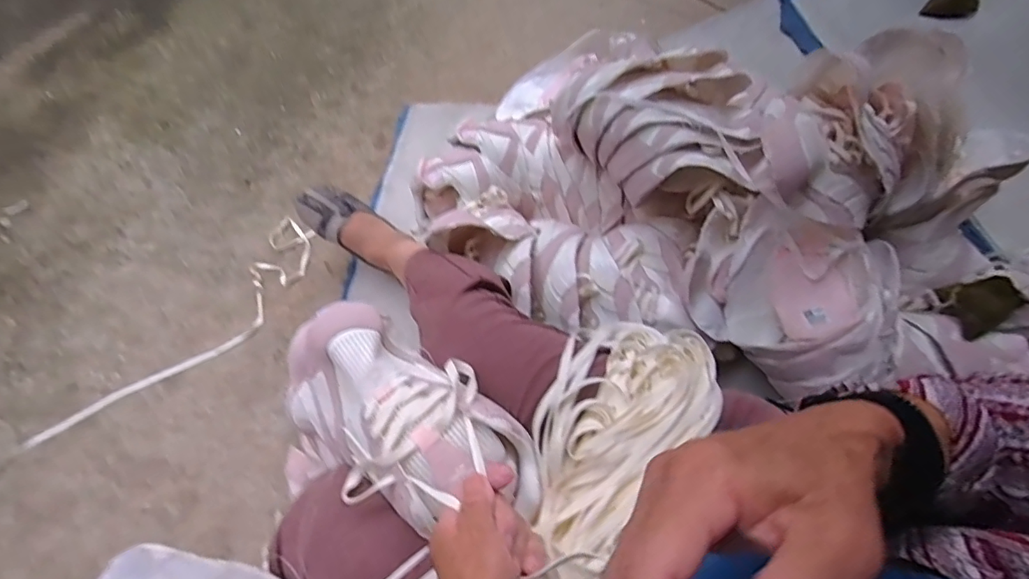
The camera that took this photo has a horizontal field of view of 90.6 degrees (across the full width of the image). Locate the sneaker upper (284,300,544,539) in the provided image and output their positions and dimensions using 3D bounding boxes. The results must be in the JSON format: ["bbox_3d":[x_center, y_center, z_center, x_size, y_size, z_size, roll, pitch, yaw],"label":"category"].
[{"bbox_3d":[-0.100,0.115,0.431,0.237,0.074,0.137,37,74,15],"label":"sneaker upper"}]

